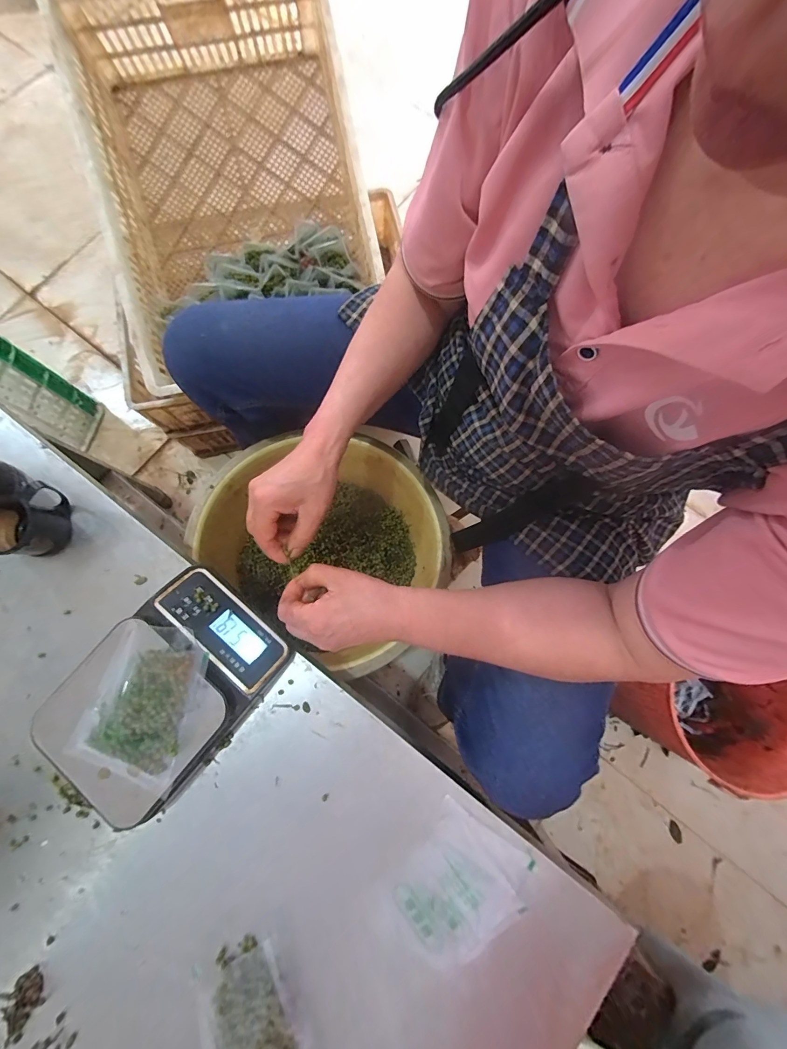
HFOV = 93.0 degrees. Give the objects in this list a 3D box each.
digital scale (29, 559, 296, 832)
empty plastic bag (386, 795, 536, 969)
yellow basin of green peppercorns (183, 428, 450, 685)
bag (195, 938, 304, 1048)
[{"bbox_3d":[-0.226,0.164,0.378,0.152,0.063,0.203,40,81,9],"label":"digital scale"},{"bbox_3d":[0.063,0.366,0.376,0.110,0.011,0.134,37,80,9],"label":"empty plastic bag"},{"bbox_3d":[-0.095,0.021,0.587,0.345,0.136,0.324,0,77,1],"label":"yellow basin of green peppercorns"},{"bbox_3d":[-0.130,0.462,0.339,0.085,0.019,0.117,-19,78,-3],"label":"bag"}]

